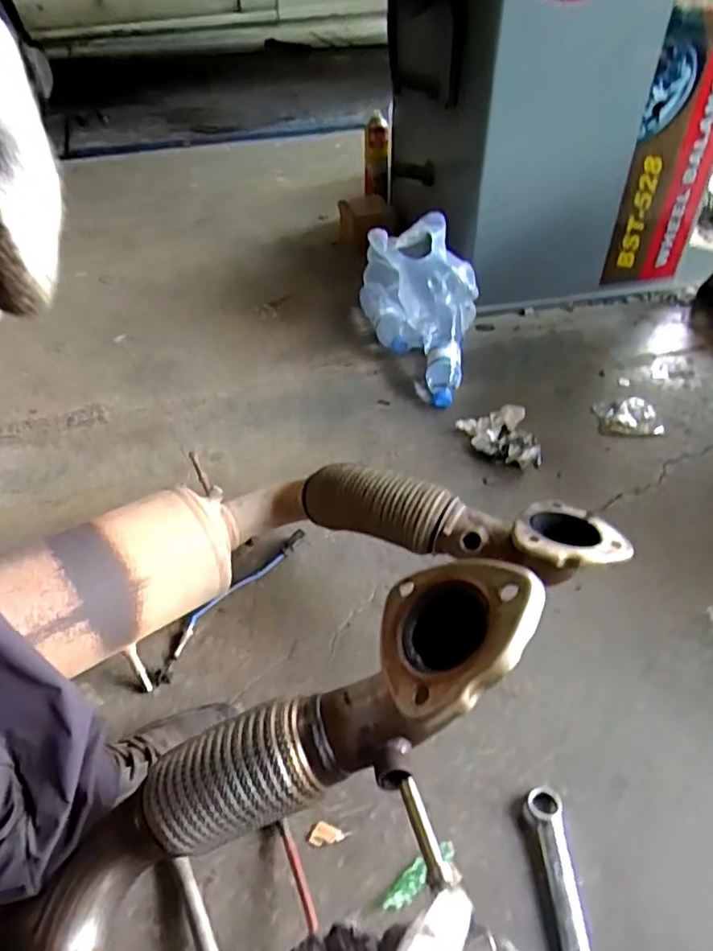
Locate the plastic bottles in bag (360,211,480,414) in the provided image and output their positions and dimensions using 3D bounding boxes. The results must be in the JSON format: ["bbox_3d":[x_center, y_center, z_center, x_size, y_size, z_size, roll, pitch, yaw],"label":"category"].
[{"bbox_3d":[0.129,-0.322,1.190,0.171,0.214,0.348,-8,43,-7],"label":"plastic bottles in bag"}]

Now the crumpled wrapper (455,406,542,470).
[{"bbox_3d":[0.239,-0.058,1.033,0.106,0.039,0.121,-13,43,-12],"label":"crumpled wrapper"}]

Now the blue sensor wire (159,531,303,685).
[{"bbox_3d":[-0.160,0.155,0.804,0.034,0.023,0.260,24,48,25],"label":"blue sensor wire"}]

